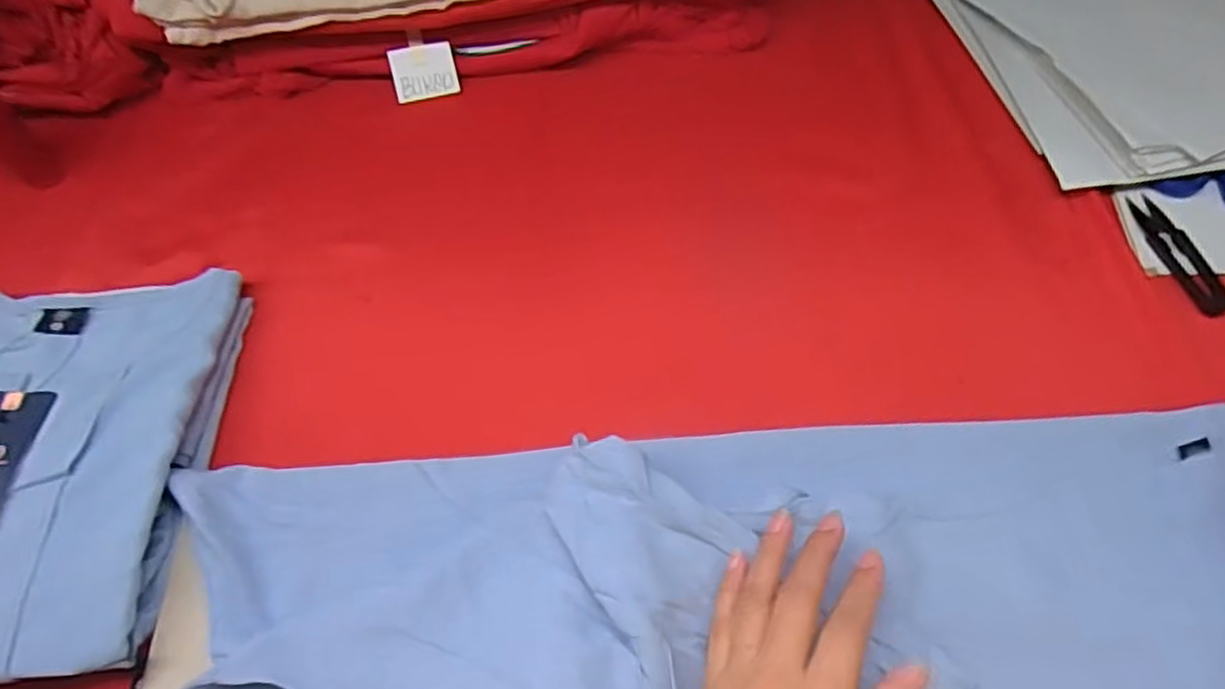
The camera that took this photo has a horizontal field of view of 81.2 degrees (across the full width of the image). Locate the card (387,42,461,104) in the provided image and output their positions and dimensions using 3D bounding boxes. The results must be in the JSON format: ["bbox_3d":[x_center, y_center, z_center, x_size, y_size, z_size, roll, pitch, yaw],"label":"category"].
[{"bbox_3d":[-0.159,-0.230,0.606,0.053,0.042,0.005,-10,21,-2],"label":"card"}]

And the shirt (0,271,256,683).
[{"bbox_3d":[-0.356,0.067,0.433,0.207,0.037,0.255,-4,55,2],"label":"shirt"}]

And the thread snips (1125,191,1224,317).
[{"bbox_3d":[0.374,-0.063,0.472,0.024,0.007,0.099,-10,55,-2],"label":"thread snips"}]

